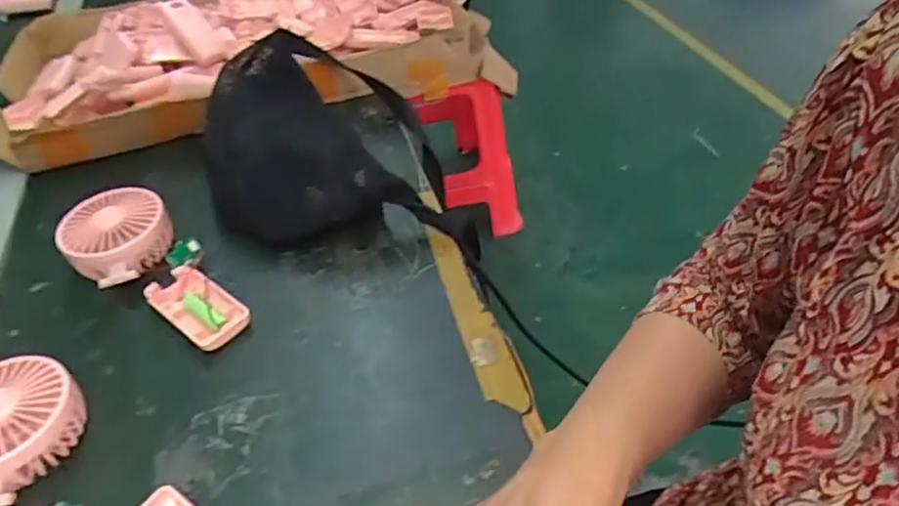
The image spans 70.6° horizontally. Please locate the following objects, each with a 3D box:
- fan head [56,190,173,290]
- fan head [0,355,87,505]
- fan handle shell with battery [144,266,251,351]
[{"bbox_3d":[-0.287,-0.013,0.553,0.093,0.044,0.084,22,51,27],"label":"fan head"},{"bbox_3d":[-0.290,0.117,0.422,0.094,0.046,0.084,30,55,32],"label":"fan head"},{"bbox_3d":[-0.202,0.043,0.510,0.093,0.016,0.045,28,54,31],"label":"fan handle shell with battery"}]

